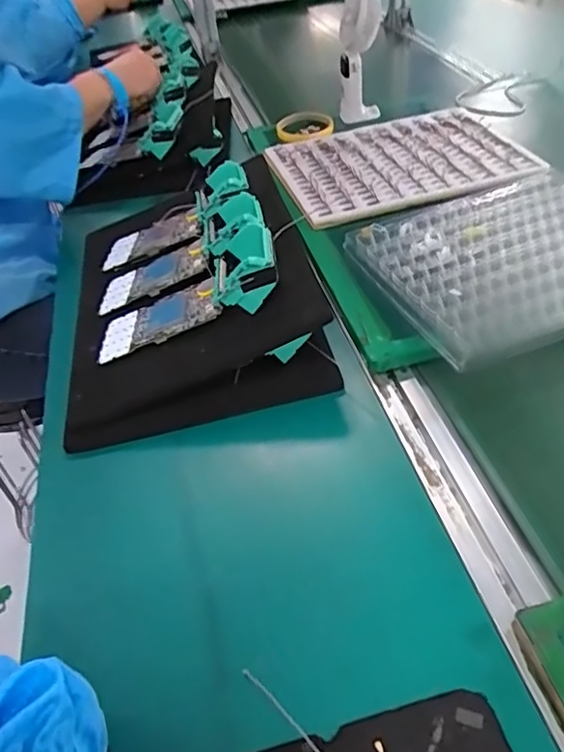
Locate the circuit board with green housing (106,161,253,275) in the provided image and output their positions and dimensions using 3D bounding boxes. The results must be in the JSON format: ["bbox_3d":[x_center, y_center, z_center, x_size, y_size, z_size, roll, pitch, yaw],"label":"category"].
[{"bbox_3d":[-0.121,-0.177,0.663,0.196,0.025,0.071,-26,36,24],"label":"circuit board with green housing"}]

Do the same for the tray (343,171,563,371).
[{"bbox_3d":[0.237,-0.130,0.603,0.285,0.020,0.255,-17,44,-13],"label":"tray"}]

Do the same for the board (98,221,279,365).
[{"bbox_3d":[-0.086,-0.072,0.545,0.192,0.039,0.077,-23,37,23],"label":"board"}]

